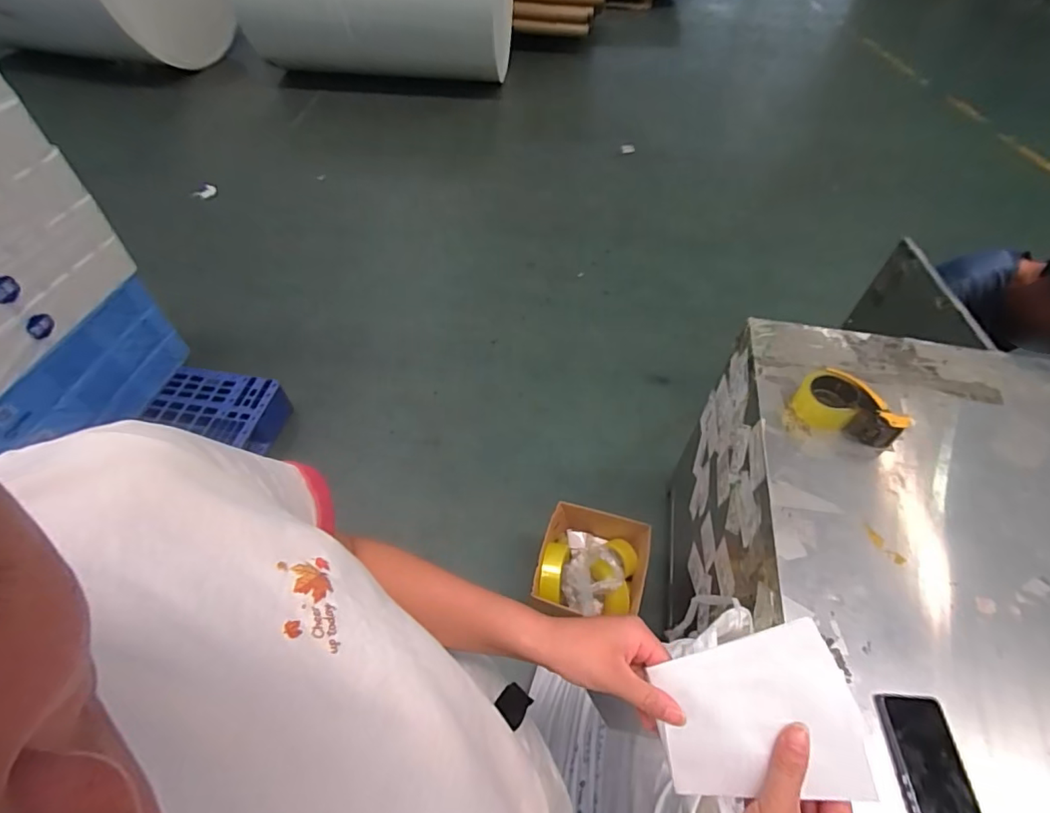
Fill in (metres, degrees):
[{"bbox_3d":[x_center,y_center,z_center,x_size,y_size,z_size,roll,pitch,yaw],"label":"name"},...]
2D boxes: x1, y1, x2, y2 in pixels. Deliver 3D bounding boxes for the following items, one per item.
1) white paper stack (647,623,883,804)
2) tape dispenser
[{"bbox_3d":[0.165,0.222,0.367,0.132,0.007,0.101,-16,65,19],"label":"white paper stack"},{"bbox_3d":[0.611,-0.003,0.949,0.176,0.073,0.113,25,56,16],"label":"tape dispenser"}]

